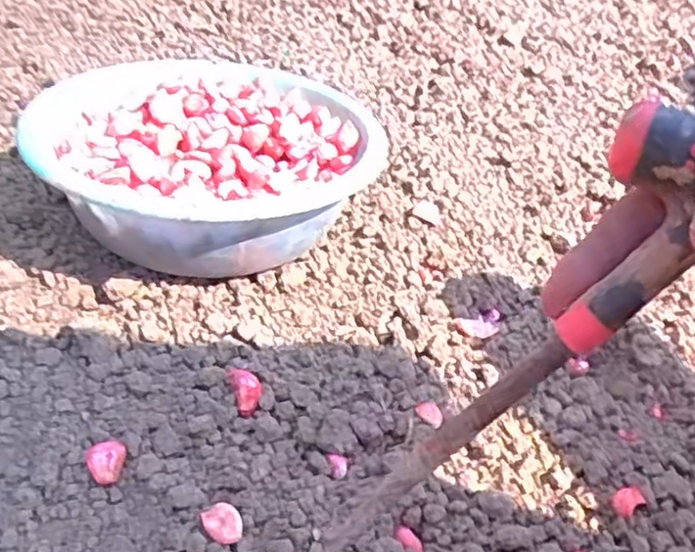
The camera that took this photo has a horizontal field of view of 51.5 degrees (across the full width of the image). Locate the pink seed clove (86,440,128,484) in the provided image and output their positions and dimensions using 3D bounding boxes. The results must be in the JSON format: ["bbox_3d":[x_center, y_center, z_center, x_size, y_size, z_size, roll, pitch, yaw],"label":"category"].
[{"bbox_3d":[-0.159,0.122,0.477,0.025,0.014,0.027,-9,41,-19],"label":"pink seed clove"}]

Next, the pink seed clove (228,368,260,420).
[{"bbox_3d":[-0.075,0.084,0.537,0.019,0.014,0.038,-10,41,-21],"label":"pink seed clove"}]

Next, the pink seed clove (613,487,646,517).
[{"bbox_3d":[0.193,0.155,0.496,0.024,0.008,0.016,-21,46,-31],"label":"pink seed clove"}]

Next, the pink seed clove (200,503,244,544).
[{"bbox_3d":[-0.078,0.157,0.453,0.022,0.011,0.027,-15,43,-25],"label":"pink seed clove"}]

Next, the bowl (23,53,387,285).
[{"bbox_3d":[-0.128,-0.101,0.691,0.295,0.116,0.314,4,38,-3],"label":"bowl"}]

